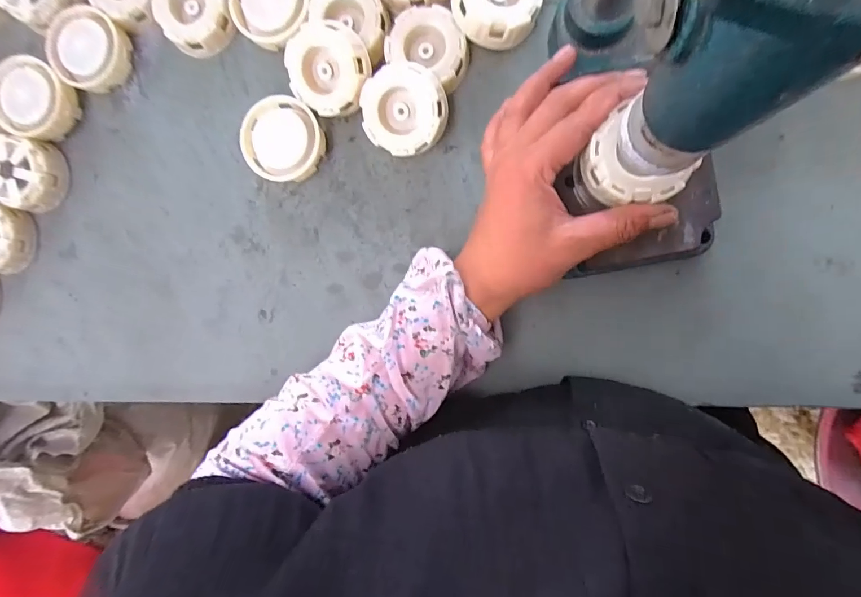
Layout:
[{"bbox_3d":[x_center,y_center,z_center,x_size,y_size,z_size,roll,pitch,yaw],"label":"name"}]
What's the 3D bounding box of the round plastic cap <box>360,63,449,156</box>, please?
[{"bbox_3d":[-0.019,-0.139,0.319,0.061,0.033,0.060,1,96,7],"label":"round plastic cap"}]

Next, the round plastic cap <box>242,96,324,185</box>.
[{"bbox_3d":[-0.116,-0.127,0.339,0.060,0.018,0.065,0,93,8],"label":"round plastic cap"}]

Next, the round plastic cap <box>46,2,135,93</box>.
[{"bbox_3d":[-0.293,-0.211,0.359,0.072,0.016,0.062,24,98,4],"label":"round plastic cap"}]

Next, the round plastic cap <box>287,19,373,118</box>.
[{"bbox_3d":[-0.076,-0.172,0.321,0.061,0.019,0.061,6,113,13],"label":"round plastic cap"}]

